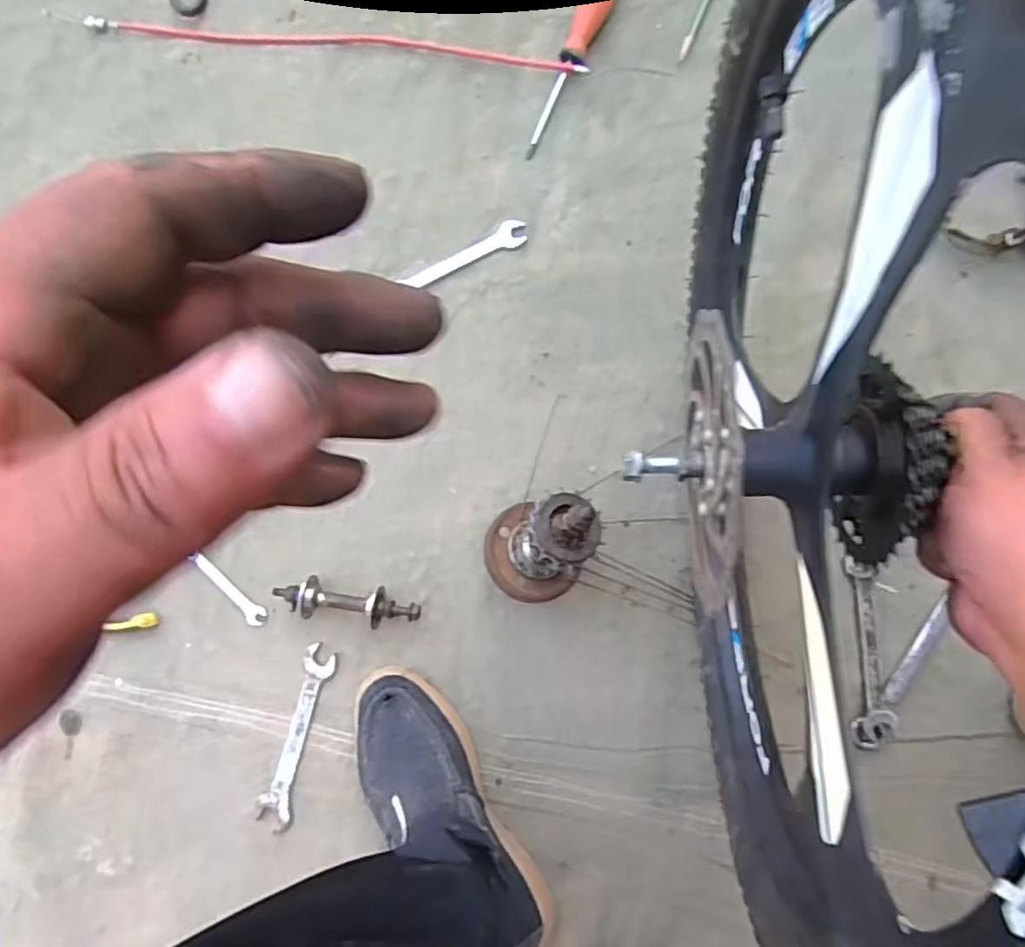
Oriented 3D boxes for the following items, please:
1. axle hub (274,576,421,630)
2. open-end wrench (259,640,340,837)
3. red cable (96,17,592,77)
[{"bbox_3d":[-0.155,0.123,0.648,0.139,0.032,0.038,7,89,7],"label":"axle hub"},{"bbox_3d":[-0.208,0.255,0.658,0.034,0.009,0.172,17,90,7],"label":"open-end wrench"},{"bbox_3d":[-0.190,-0.436,0.686,0.527,0.010,0.024,10,89,7],"label":"red cable"}]

